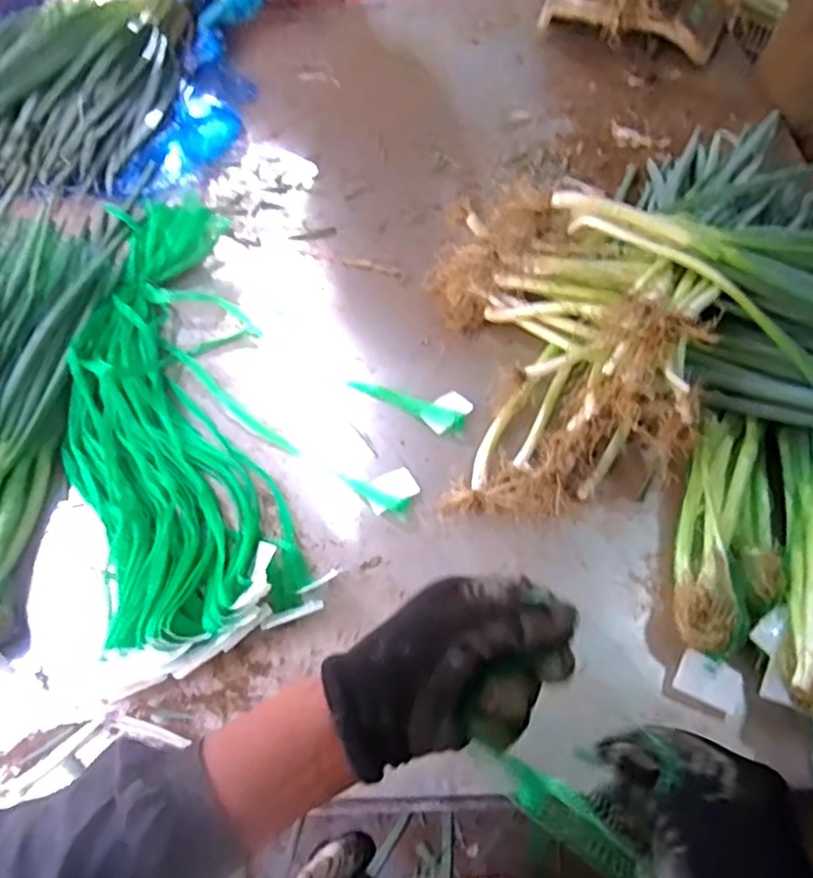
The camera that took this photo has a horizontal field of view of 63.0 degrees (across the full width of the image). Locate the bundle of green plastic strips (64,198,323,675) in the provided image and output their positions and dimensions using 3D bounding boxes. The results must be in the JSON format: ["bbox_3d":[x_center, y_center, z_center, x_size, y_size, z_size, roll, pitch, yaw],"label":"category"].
[{"bbox_3d":[-0.301,-0.044,0.826,0.248,0.061,0.645,-18,59,-9],"label":"bundle of green plastic strips"}]

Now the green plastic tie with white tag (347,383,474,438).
[{"bbox_3d":[0.010,-0.055,0.856,0.160,0.005,0.062,28,62,18],"label":"green plastic tie with white tag"}]

